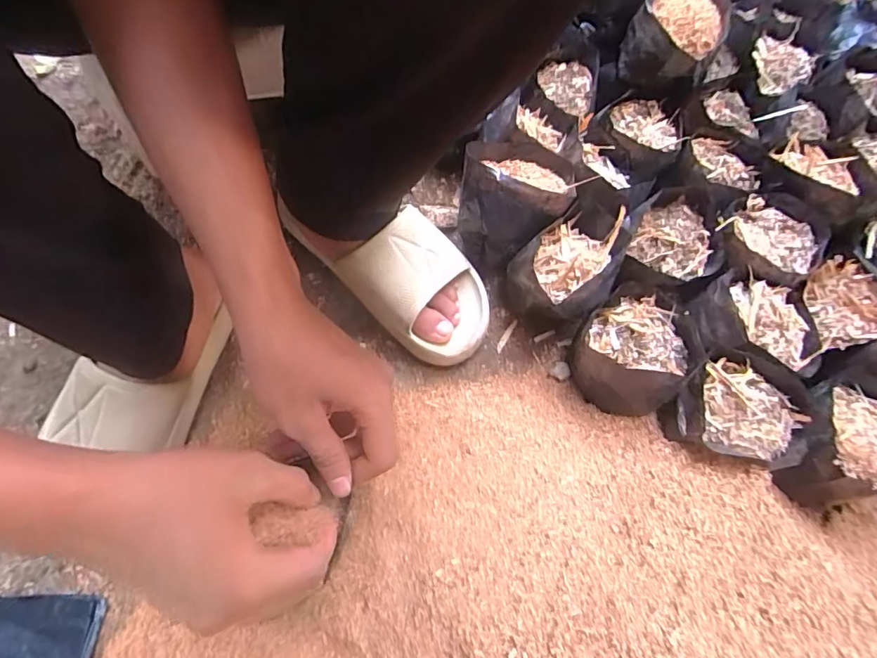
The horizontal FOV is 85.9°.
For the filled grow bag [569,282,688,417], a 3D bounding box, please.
[{"bbox_3d":[0.181,0.022,0.444,0.097,0.081,0.095,-41,73,-19],"label":"filled grow bag"}]

